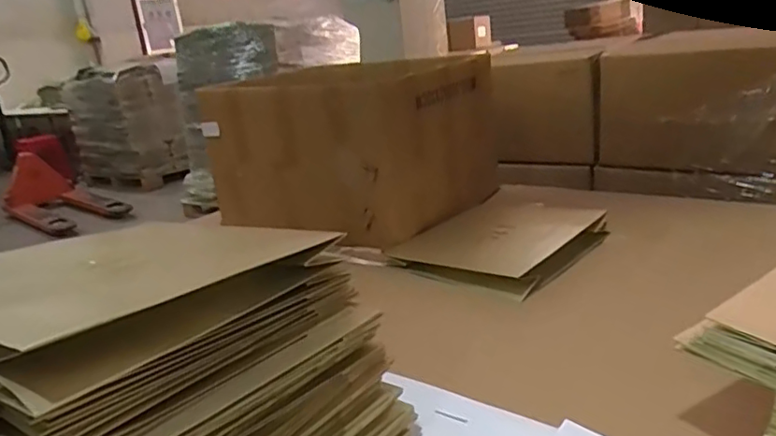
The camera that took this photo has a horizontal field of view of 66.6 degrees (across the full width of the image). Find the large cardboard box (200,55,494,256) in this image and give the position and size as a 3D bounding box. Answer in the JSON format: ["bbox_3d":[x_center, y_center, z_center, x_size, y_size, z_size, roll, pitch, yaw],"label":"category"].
[{"bbox_3d":[-0.093,-0.175,1.405,0.539,0.332,0.454,8,23,38],"label":"large cardboard box"}]

